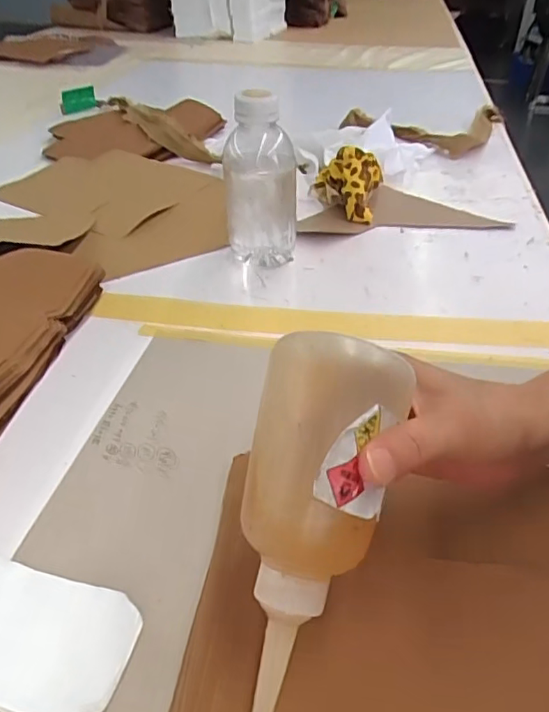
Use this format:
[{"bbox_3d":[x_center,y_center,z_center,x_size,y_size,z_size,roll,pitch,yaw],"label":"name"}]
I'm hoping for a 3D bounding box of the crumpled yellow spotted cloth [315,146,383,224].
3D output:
[{"bbox_3d":[0.088,-0.204,0.658,0.080,0.069,0.077,3,37,4],"label":"crumpled yellow spotted cloth"}]

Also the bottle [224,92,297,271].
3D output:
[{"bbox_3d":[-0.013,-0.166,0.536,0.069,0.154,0.059,1,37,2],"label":"bottle"}]

